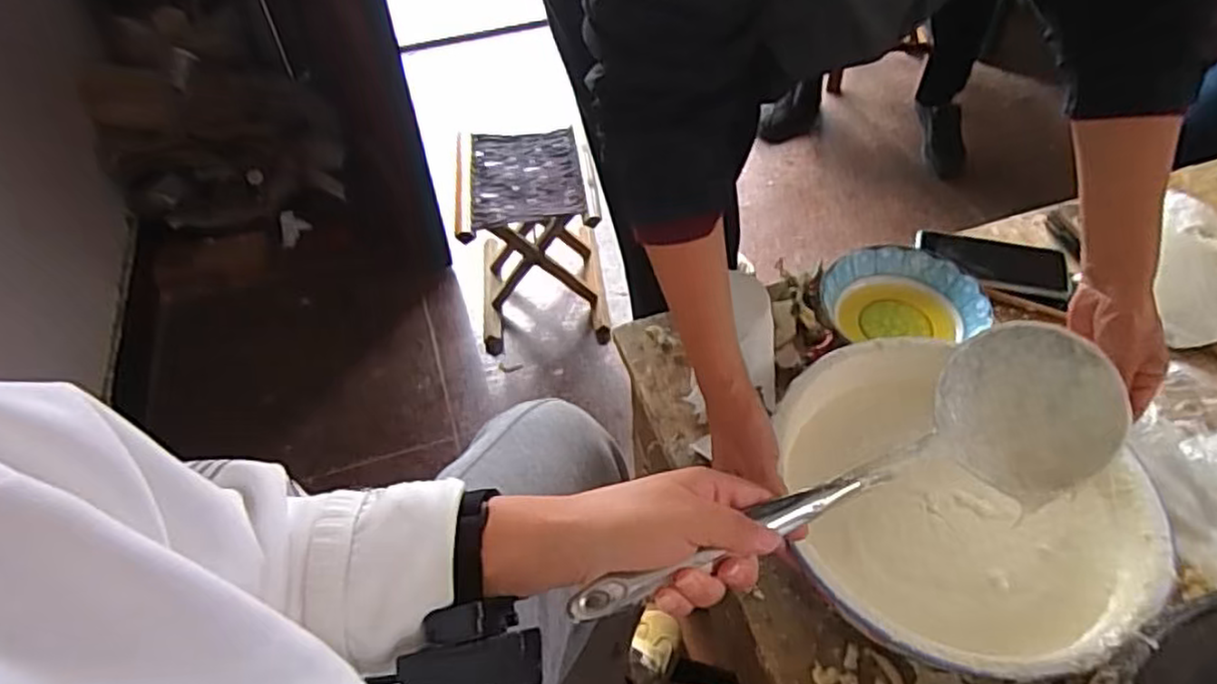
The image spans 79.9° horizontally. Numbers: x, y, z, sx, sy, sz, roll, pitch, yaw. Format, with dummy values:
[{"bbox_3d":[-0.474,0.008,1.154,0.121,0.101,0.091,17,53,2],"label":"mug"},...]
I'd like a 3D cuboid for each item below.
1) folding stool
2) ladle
[{"bbox_3d":[-0.142,-0.194,1.422,0.245,0.329,0.266,-7,49,-3],"label":"folding stool"},{"bbox_3d":[0.152,0.079,0.433,0.371,0.069,0.101,-15,49,-20],"label":"ladle"}]

